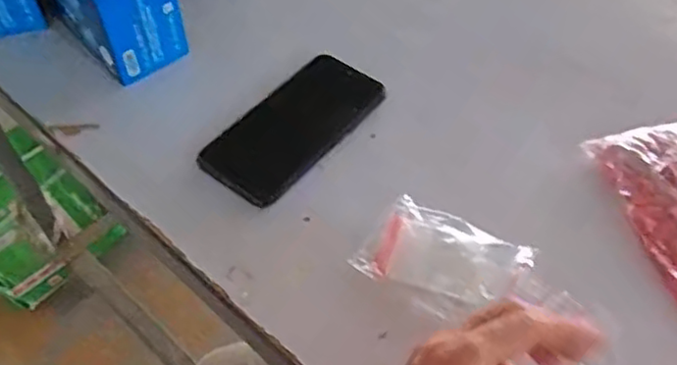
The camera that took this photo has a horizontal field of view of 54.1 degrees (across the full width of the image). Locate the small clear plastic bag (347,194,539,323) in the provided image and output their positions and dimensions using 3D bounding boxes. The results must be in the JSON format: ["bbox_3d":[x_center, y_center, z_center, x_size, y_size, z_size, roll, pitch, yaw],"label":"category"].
[{"bbox_3d":[0.071,0.053,0.460,0.104,0.017,0.070,28,57,21],"label":"small clear plastic bag"}]

